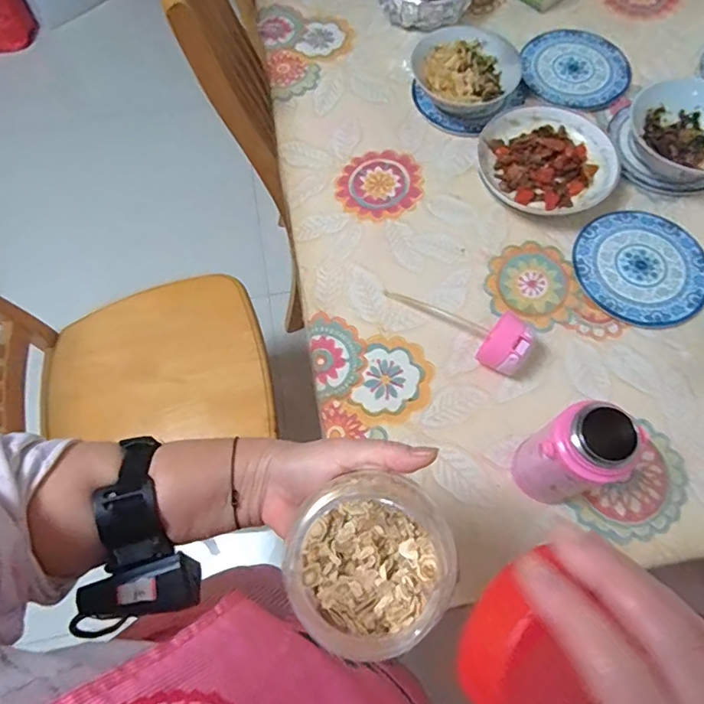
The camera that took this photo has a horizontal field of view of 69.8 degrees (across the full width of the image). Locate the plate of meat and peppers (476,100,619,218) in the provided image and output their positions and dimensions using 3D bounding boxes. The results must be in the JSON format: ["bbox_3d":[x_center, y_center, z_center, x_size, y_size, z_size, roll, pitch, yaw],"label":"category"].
[{"bbox_3d":[0.265,-0.260,0.684,0.175,0.035,0.167,-1,68,1],"label":"plate of meat and peppers"}]

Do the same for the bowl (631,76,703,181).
[{"bbox_3d":[0.445,-0.285,0.668,0.132,0.070,0.144,-1,68,1],"label":"bowl"}]

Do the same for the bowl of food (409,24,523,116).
[{"bbox_3d":[0.164,-0.402,0.732,0.141,0.060,0.139,-1,68,1],"label":"bowl of food"}]

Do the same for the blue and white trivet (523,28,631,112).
[{"bbox_3d":[0.343,-0.436,0.771,0.154,0.009,0.159,24,70,11],"label":"blue and white trivet"}]

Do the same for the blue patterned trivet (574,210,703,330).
[{"bbox_3d":[0.365,-0.107,0.635,0.155,0.010,0.159,-1,68,1],"label":"blue patterned trivet"}]

